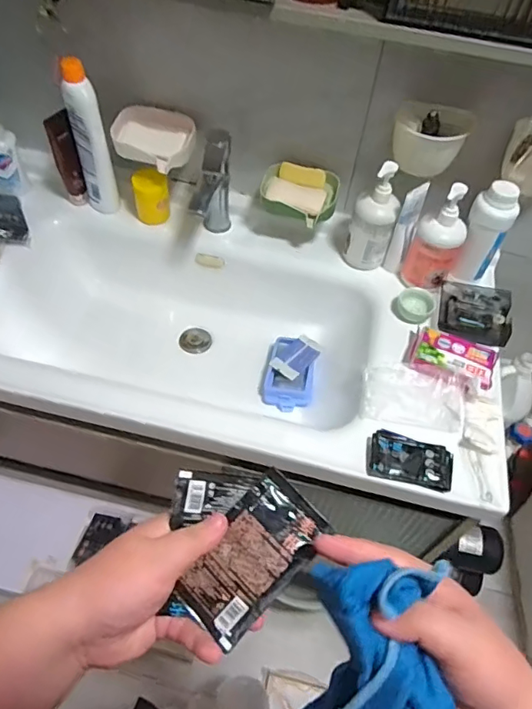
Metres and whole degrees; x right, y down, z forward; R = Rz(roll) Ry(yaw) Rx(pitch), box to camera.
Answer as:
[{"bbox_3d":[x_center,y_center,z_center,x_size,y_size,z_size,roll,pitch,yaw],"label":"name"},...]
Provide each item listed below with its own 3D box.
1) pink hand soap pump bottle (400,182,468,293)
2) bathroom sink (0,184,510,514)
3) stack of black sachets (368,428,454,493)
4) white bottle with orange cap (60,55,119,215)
[{"bbox_3d":[0.269,-0.175,0.784,0.075,0.173,0.056,24,54,12],"label":"pink hand soap pump bottle"},{"bbox_3d":[-0.113,-0.016,0.886,0.889,0.222,0.454,12,52,4],"label":"bathroom sink"},{"bbox_3d":[0.192,0.136,0.663,0.106,0.019,0.068,14,52,5],"label":"stack of black sachets"},{"bbox_3d":[-0.297,-0.352,0.855,0.049,0.279,0.049,-17,56,-18],"label":"white bottle with orange cap"}]

